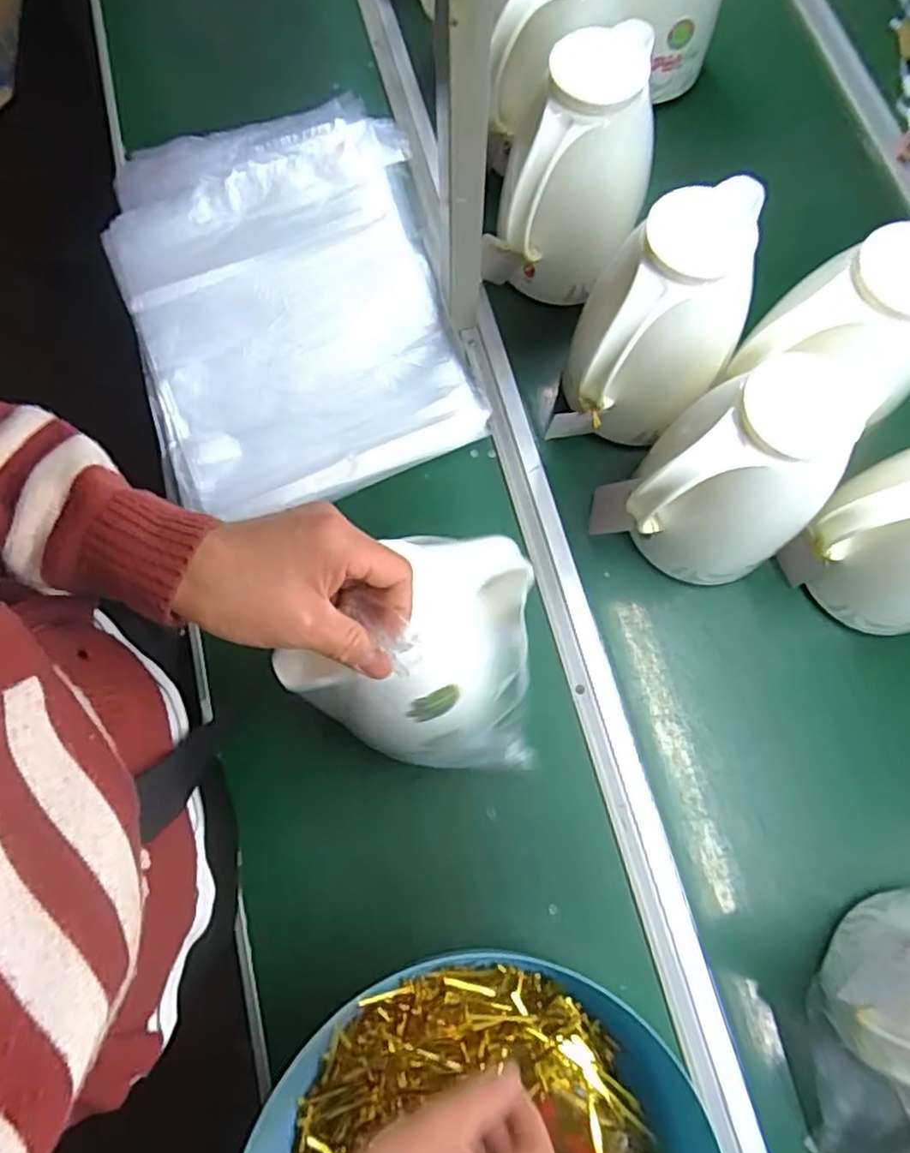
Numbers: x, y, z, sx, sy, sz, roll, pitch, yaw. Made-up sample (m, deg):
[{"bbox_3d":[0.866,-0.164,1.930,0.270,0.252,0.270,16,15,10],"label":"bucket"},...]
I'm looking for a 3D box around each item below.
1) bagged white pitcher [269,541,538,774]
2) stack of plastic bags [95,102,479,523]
[{"bbox_3d":[-0.027,0.072,0.504,0.164,0.187,0.147,-6,74,-3],"label":"bagged white pitcher"},{"bbox_3d":[-0.195,-0.333,0.749,0.342,0.027,0.499,-12,67,-4],"label":"stack of plastic bags"}]

